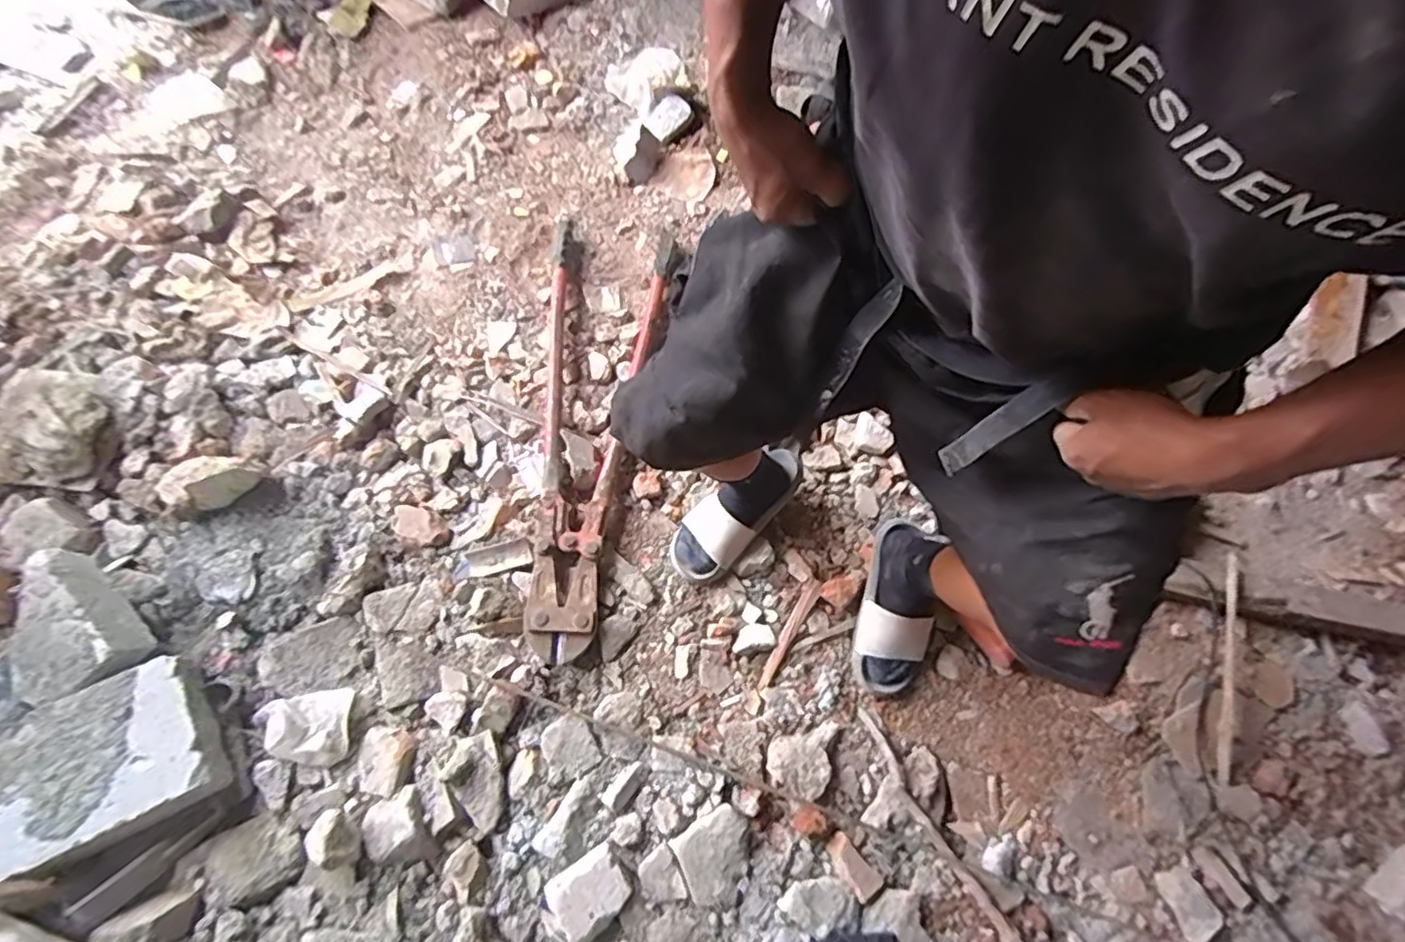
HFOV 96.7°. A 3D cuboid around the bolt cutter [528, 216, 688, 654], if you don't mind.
[{"bbox_3d":[-0.186,-0.106,1.110,0.238,0.043,0.857,3,66,-1],"label":"bolt cutter"}]

